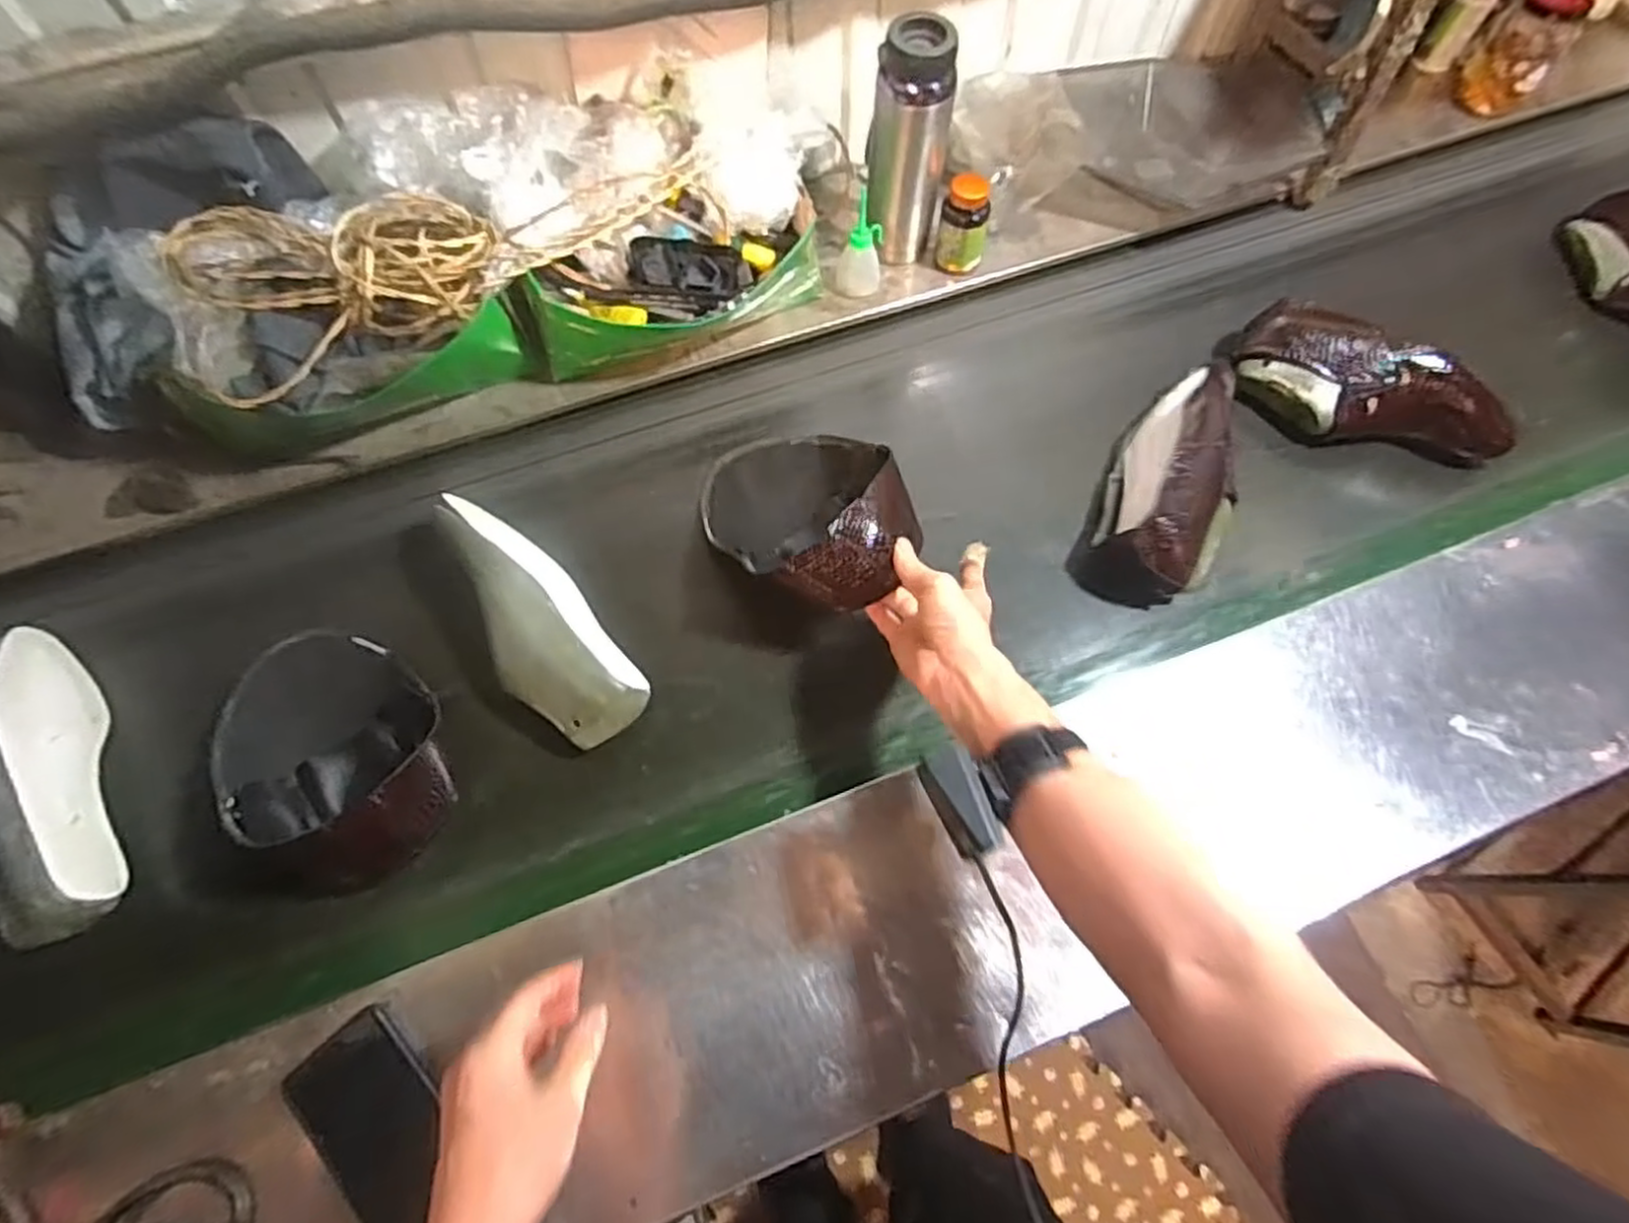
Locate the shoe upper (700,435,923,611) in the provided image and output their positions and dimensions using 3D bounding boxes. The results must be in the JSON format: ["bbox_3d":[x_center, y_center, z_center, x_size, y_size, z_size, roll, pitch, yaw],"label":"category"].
[{"bbox_3d":[-0.011,-0.096,0.708,0.157,0.077,0.249,-31,40,-13],"label":"shoe upper"}]

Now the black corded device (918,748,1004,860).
[{"bbox_3d":[0.094,0.122,0.483,0.026,0.021,0.067,-19,69,-9],"label":"black corded device"}]

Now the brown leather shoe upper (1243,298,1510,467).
[{"bbox_3d":[0.581,-0.226,0.795,0.279,0.078,0.102,33,71,12],"label":"brown leather shoe upper"}]

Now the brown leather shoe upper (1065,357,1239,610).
[{"bbox_3d":[0.366,-0.135,0.761,0.123,0.086,0.260,23,69,8],"label":"brown leather shoe upper"}]

